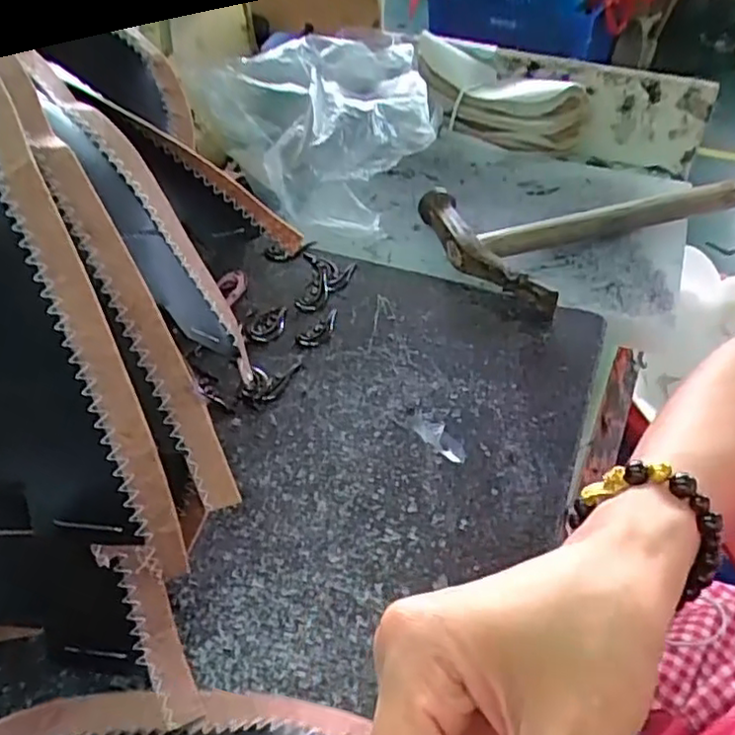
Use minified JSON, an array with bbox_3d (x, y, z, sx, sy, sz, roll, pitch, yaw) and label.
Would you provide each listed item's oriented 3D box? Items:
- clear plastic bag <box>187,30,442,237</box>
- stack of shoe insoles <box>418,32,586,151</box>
[{"bbox_3d":[-0.020,-0.198,0.538,0.182,0.096,0.177,-28,52,-24],"label":"clear plastic bag"},{"bbox_3d":[0.121,-0.245,0.606,0.172,0.062,0.072,16,45,-11],"label":"stack of shoe insoles"}]

